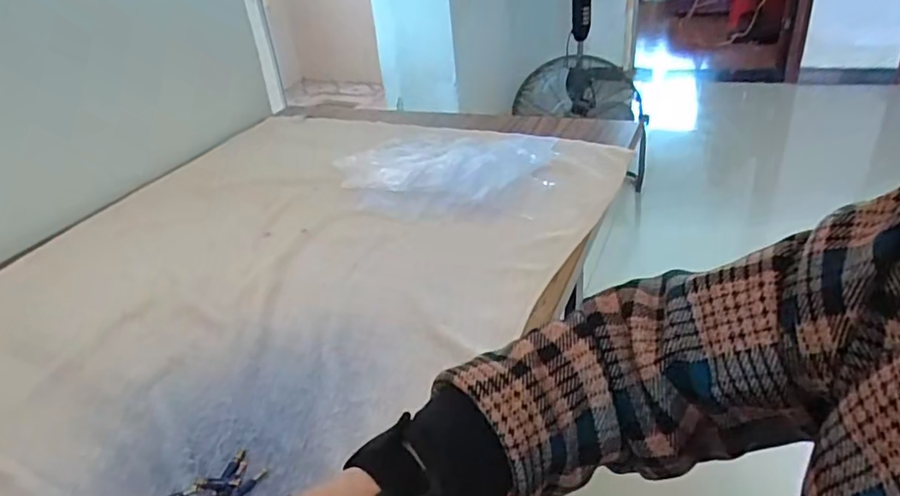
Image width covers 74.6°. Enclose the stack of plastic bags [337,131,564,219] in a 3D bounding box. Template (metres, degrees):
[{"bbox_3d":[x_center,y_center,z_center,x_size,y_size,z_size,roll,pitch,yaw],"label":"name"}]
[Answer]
[{"bbox_3d":[-0.018,-0.115,0.828,0.311,0.027,0.272,2,33,12],"label":"stack of plastic bags"}]

